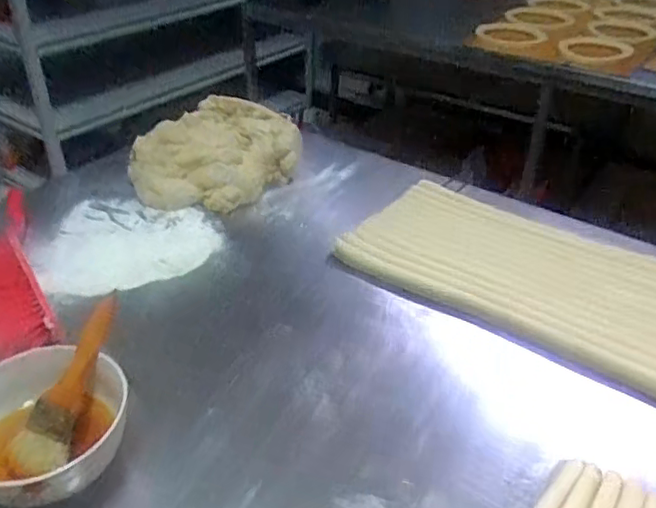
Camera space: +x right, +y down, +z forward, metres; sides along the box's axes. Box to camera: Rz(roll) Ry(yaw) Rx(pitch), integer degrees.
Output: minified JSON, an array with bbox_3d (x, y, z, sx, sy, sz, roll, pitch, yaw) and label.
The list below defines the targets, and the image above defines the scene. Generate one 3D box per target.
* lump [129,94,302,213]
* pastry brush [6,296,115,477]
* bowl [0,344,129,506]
[{"bbox_3d":[-0.188,-0.165,1.022,0.222,0.079,0.272,30,44,34],"label":"lump"},{"bbox_3d":[-0.236,0.117,0.575,0.046,0.013,0.167,12,66,15],"label":"pastry brush"},{"bbox_3d":[-0.246,0.161,0.556,0.138,0.079,0.141,1,36,-1],"label":"bowl"}]

